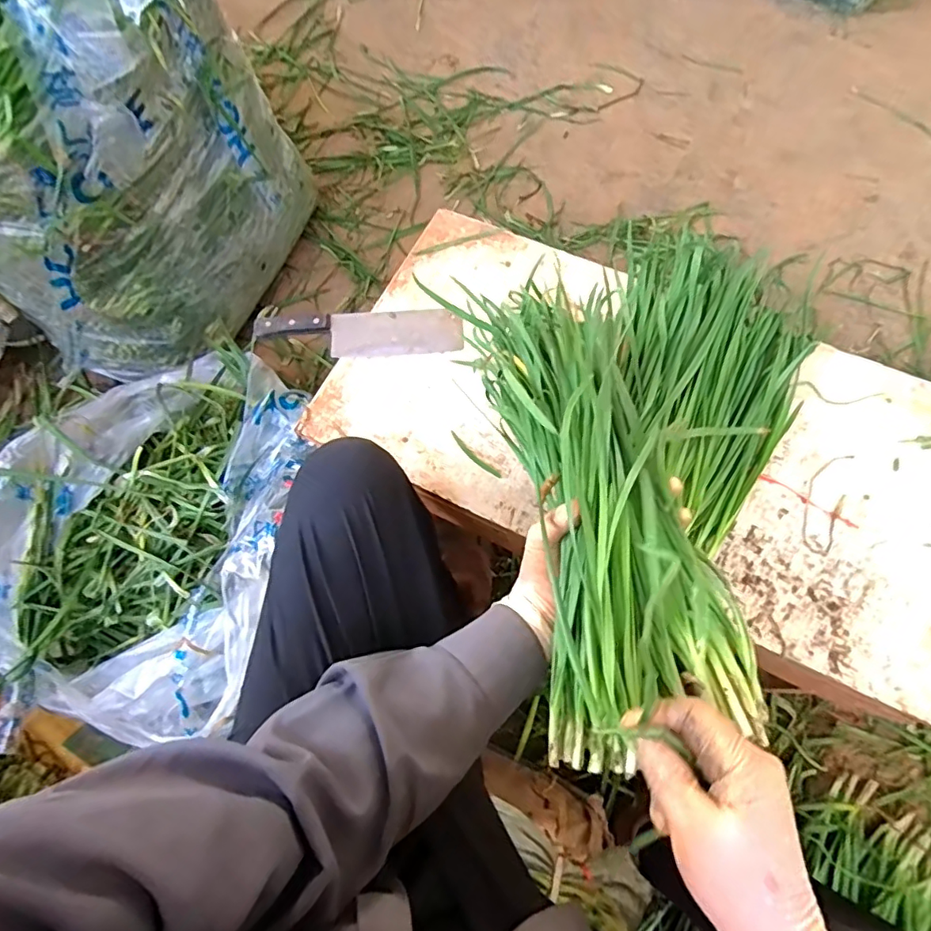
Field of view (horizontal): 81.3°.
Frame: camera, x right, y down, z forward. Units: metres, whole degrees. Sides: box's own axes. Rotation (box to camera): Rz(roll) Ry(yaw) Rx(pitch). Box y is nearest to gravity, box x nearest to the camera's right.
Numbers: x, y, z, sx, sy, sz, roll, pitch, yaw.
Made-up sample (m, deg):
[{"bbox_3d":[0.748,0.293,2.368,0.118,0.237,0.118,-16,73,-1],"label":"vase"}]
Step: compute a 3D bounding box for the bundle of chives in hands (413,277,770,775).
[{"bbox_3d":[0.105,0.015,0.484,0.162,0.083,0.438,-12,62,-2],"label":"bundle of chives in hands"}]

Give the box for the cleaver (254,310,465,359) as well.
[{"bbox_3d":[-0.136,-0.174,0.705,0.260,0.022,0.071,-3,69,2],"label":"cleaver"}]

